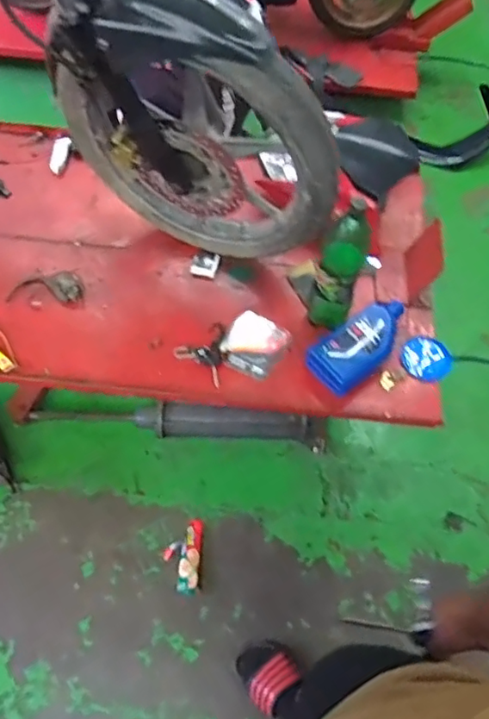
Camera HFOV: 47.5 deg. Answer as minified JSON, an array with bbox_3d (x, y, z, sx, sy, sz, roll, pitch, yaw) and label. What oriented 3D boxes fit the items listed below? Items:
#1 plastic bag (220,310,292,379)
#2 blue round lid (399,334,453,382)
[{"bbox_3d":[0.024,-0.032,1.127,0.121,0.028,0.138,21,62,10],"label":"plastic bag"},{"bbox_3d":[0.368,-0.001,1.129,0.097,0.022,0.091,0,84,2],"label":"blue round lid"}]

